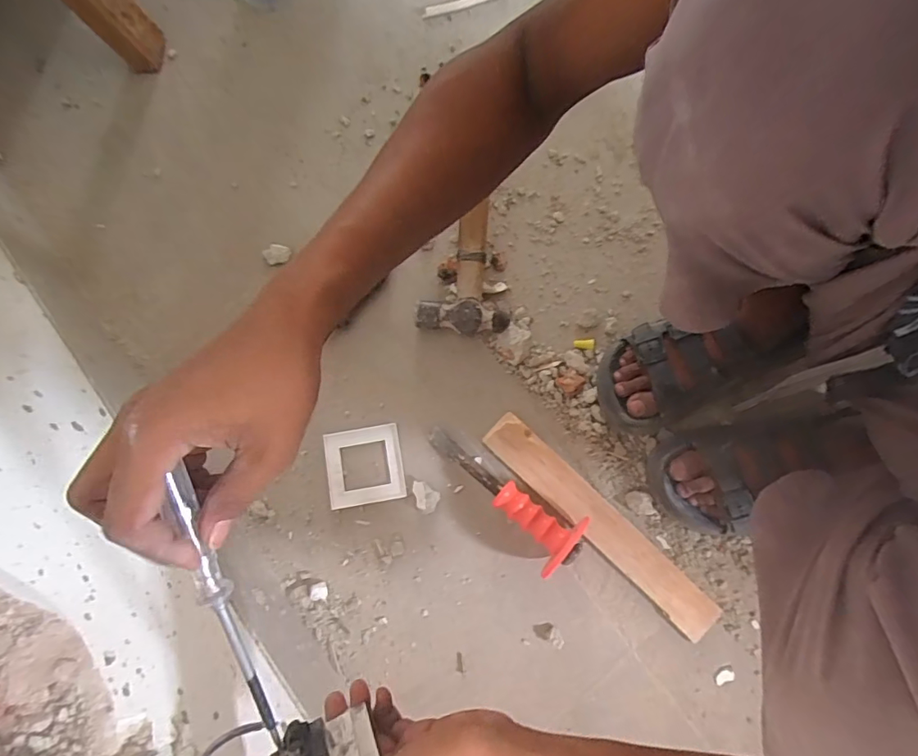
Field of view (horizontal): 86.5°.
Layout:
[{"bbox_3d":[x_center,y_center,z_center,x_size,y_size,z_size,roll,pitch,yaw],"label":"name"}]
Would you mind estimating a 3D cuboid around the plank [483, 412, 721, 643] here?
[{"bbox_3d":[0.157,0.162,0.553,0.311,0.011,0.046,43,81,8],"label":"plank"}]

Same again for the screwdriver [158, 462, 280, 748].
[{"bbox_3d":[-0.128,0.133,0.268,0.012,0.011,0.181,-11,107,-2],"label":"screwdriver"}]

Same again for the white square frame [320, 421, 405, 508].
[{"bbox_3d":[-0.111,0.102,0.570,0.087,0.007,0.087,-10,78,-2],"label":"white square frame"}]

